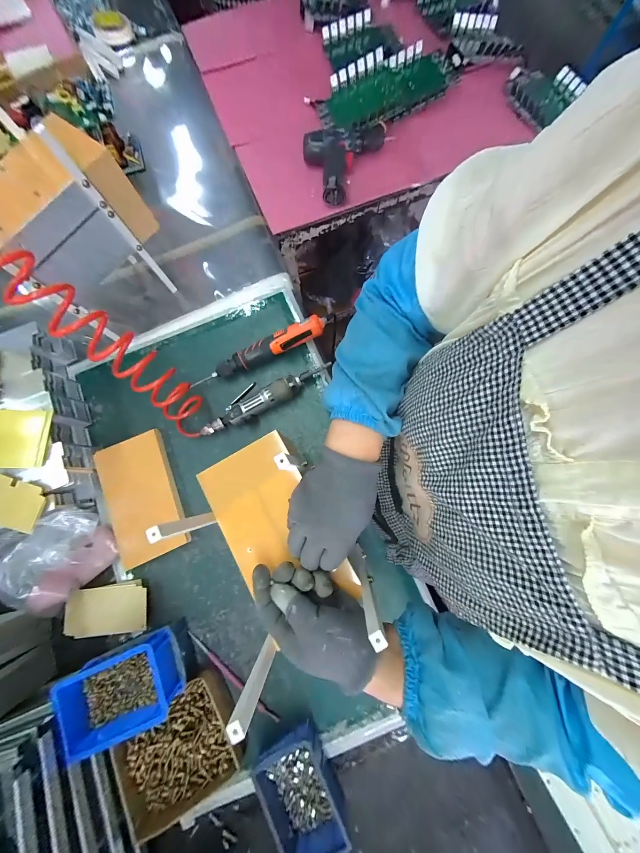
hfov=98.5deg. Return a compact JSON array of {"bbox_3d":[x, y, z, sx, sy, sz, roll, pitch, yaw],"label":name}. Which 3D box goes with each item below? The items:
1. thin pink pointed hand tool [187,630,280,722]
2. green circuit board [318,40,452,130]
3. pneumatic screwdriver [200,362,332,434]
[{"bbox_3d":[-0.149,0.418,0.461,0.200,0.015,0.016,39,82,8],"label":"thin pink pointed hand tool"},{"bbox_3d":[0.174,-0.814,0.652,0.340,0.050,0.155,-28,79,-5],"label":"green circuit board"},{"bbox_3d":[-0.106,-0.060,0.533,0.269,0.042,0.055,-26,79,-4],"label":"pneumatic screwdriver"}]

